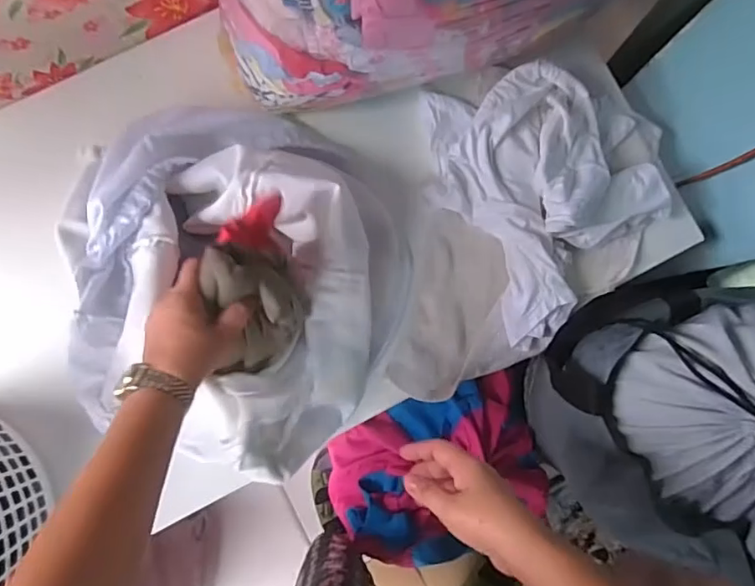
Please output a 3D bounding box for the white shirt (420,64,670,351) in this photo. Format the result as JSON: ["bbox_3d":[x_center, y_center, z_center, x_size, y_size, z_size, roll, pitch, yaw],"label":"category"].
[{"bbox_3d":[0.230,-0.152,0.720,0.295,0.055,0.327,-32,86,-3],"label":"white shirt"}]

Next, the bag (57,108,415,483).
[{"bbox_3d":[-0.156,-0.028,0.649,0.393,0.171,0.377,25,85,1],"label":"bag"}]

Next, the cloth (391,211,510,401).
[{"bbox_3d":[0.091,0.021,0.733,0.119,0.032,0.237,18,85,1],"label":"cloth"}]

